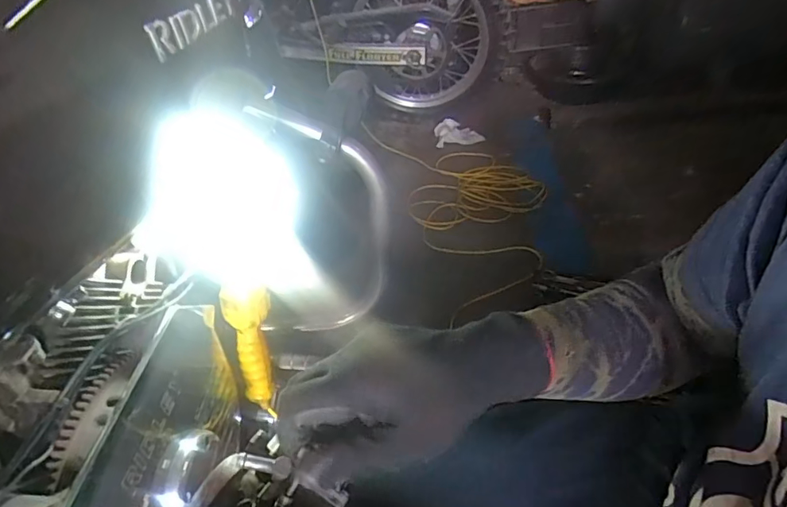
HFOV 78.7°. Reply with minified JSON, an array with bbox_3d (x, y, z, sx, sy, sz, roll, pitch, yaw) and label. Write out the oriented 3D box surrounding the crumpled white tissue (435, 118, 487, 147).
[{"bbox_3d":[0.229,-0.447,1.751,0.173,0.068,0.131,-9,38,-3],"label":"crumpled white tissue"}]

